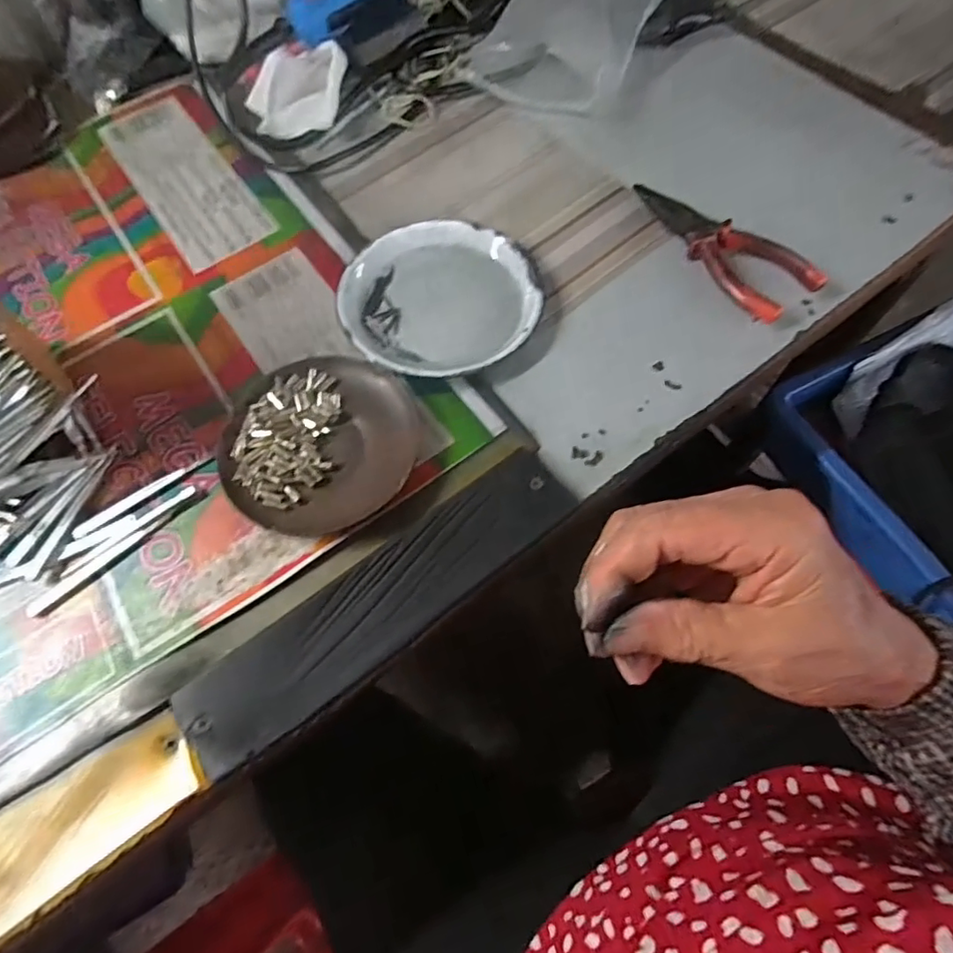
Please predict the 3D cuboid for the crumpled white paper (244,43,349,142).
[{"bbox_3d":[-0.151,-0.321,0.473,0.077,0.035,0.066,-2,65,1],"label":"crumpled white paper"}]

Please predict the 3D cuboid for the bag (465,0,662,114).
[{"bbox_3d":[0.081,-0.379,0.484,0.122,0.044,0.163,27,69,14],"label":"bag"}]

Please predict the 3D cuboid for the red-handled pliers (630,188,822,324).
[{"bbox_3d":[0.170,-0.165,0.399,0.052,0.017,0.141,-29,68,-11],"label":"red-handled pliers"}]

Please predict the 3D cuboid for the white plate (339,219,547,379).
[{"bbox_3d":[-0.024,-0.120,0.387,0.127,0.015,0.129,-1,65,2],"label":"white plate"}]

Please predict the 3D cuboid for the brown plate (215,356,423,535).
[{"bbox_3d":[-0.091,-0.020,0.340,0.113,0.016,0.111,-1,65,2],"label":"brown plate"}]

